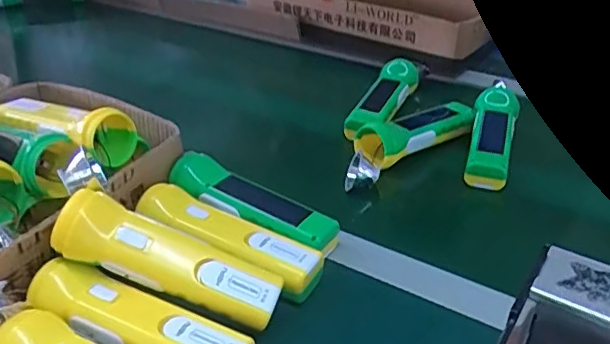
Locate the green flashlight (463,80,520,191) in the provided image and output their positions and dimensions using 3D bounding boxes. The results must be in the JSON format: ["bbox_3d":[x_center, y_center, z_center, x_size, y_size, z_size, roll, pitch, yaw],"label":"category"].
[{"bbox_3d":[0.218,-0.051,0.663,0.047,0.048,0.193,12,34,17],"label":"green flashlight"}]

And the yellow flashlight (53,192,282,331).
[{"bbox_3d":[-0.098,0.065,0.418,0.163,0.042,0.044,24,33,-4],"label":"yellow flashlight"}]

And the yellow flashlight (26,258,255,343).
[{"bbox_3d":[-0.117,0.105,0.395,0.163,0.038,0.050,14,34,20],"label":"yellow flashlight"}]

